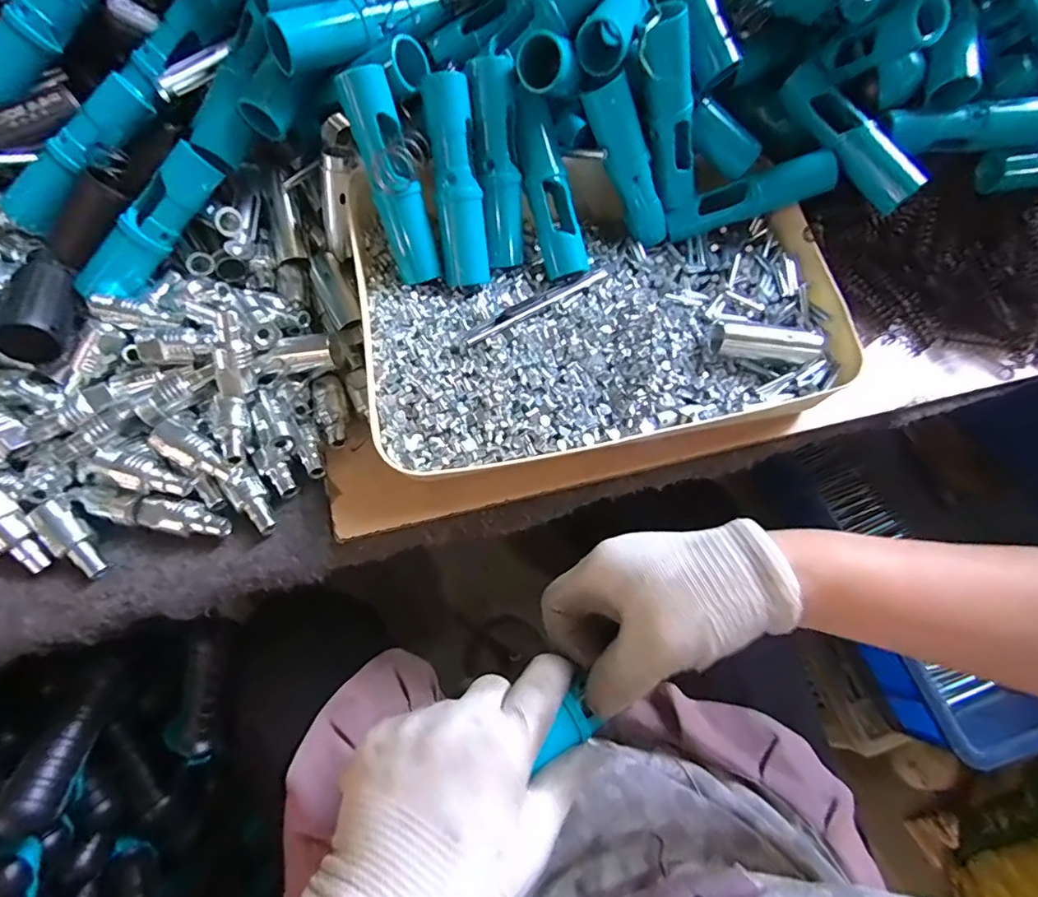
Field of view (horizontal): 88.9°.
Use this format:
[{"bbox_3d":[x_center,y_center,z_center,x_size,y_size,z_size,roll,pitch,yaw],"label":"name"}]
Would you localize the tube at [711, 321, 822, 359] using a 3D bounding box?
[{"bbox_3d":[0.166,-0.071,0.355,0.072,0.015,0.014,6,64,0],"label":"tube"}]

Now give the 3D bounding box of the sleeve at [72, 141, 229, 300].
[{"bbox_3d":[-0.240,-0.144,0.348,0.026,0.031,0.116,44,94,16],"label":"sleeve"}]

